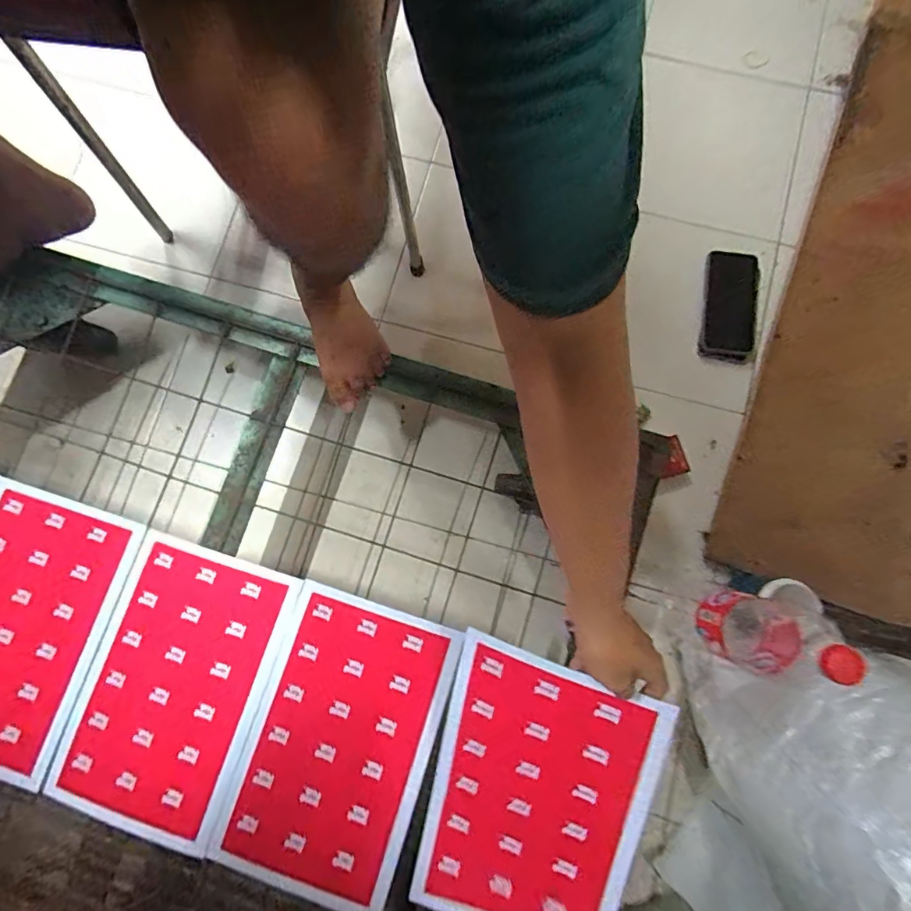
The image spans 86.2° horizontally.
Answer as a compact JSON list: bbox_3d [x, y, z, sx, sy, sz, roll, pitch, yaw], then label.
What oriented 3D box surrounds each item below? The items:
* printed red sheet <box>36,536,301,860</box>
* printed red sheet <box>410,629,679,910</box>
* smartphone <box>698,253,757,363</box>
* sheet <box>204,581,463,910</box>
[{"bbox_3d":[-0.340,0.276,0.588,0.205,0.011,0.317,17,81,4],"label":"printed red sheet"},{"bbox_3d":[0.079,0.374,0.516,0.216,0.030,0.333,13,102,17],"label":"printed red sheet"},{"bbox_3d":[0.425,-0.229,0.756,0.075,0.013,0.174,6,87,20],"label":"smartphone"},{"bbox_3d":[-0.140,0.340,0.575,0.209,0.010,0.325,17,81,5],"label":"sheet"}]

